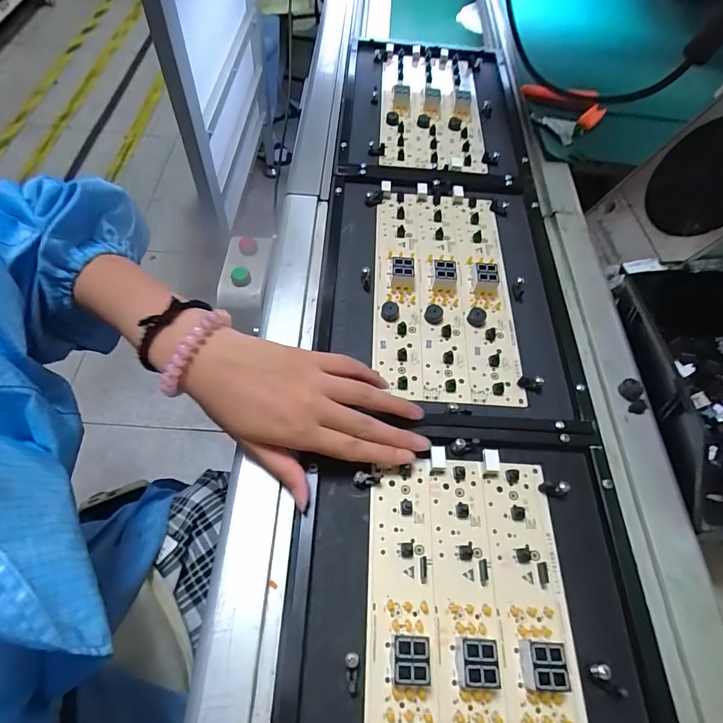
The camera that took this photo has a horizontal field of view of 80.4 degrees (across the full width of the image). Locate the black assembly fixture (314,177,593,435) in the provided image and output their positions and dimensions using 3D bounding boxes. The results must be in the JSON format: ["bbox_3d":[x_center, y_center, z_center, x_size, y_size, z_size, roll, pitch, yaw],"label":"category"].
[{"bbox_3d":[0.074,-0.077,0.417,0.222,0.024,0.298,2,59,1],"label":"black assembly fixture"}]

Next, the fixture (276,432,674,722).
[{"bbox_3d":[0.070,0.189,0.260,0.231,0.028,0.299,2,59,1],"label":"fixture"}]

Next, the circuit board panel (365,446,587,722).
[{"bbox_3d":[0.069,0.185,0.258,0.130,0.022,0.257,2,59,1],"label":"circuit board panel"}]

